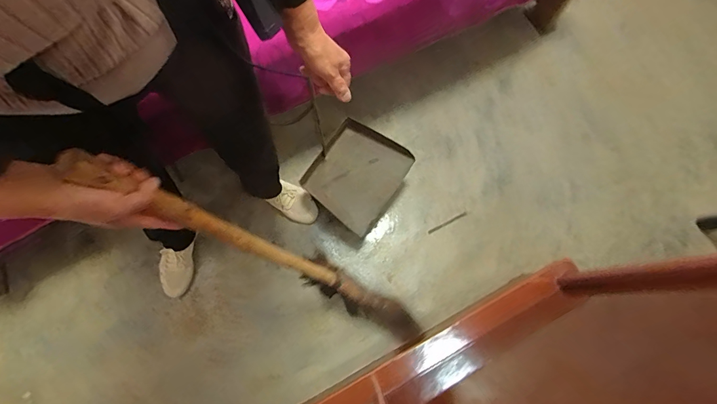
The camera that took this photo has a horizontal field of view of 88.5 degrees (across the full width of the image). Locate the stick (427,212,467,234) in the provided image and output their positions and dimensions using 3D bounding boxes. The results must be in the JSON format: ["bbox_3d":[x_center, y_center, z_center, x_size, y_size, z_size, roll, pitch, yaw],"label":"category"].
[{"bbox_3d":[0.288,0.069,1.192,0.142,0.006,0.012,-26,79,-7],"label":"stick"}]

